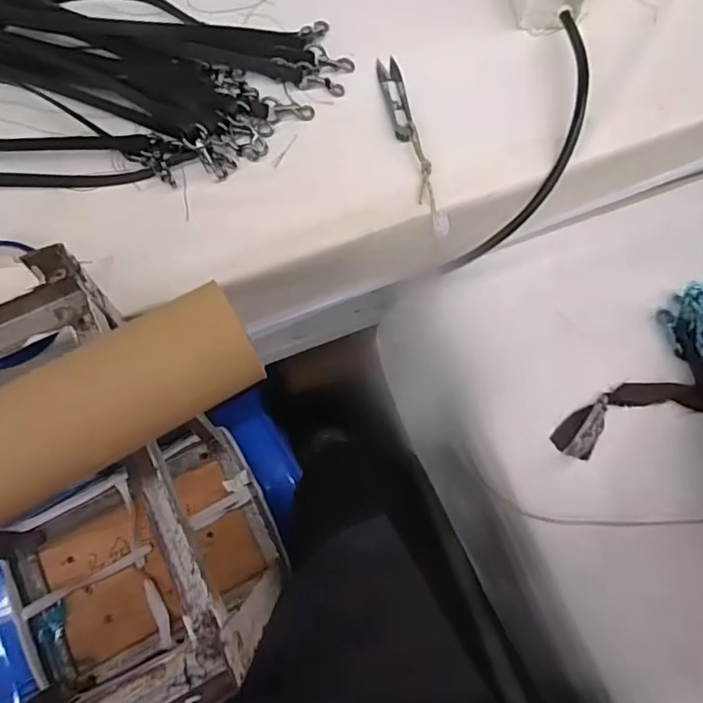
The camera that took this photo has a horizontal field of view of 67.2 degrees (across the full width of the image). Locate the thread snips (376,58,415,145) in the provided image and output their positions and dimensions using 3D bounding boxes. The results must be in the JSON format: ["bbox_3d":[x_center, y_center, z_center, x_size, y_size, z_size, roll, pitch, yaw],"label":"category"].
[{"bbox_3d":[0.042,-0.236,0.490,0.022,0.007,0.101,-9,70,-4],"label":"thread snips"}]

